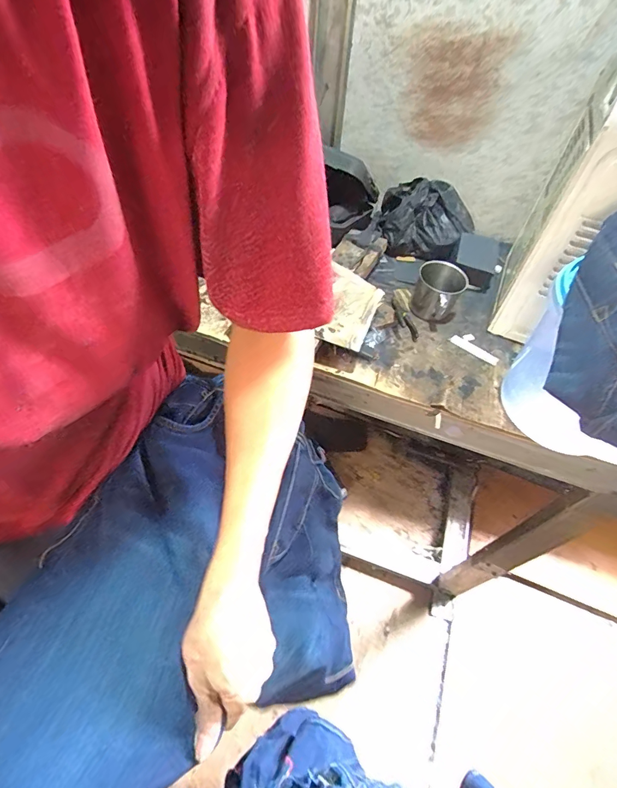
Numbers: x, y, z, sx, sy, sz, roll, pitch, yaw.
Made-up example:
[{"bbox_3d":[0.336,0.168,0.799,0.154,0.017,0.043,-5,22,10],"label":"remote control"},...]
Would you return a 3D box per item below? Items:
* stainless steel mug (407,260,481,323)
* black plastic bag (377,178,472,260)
[{"bbox_3d":[0.229,-0.173,0.679,0.092,0.073,0.087,3,51,-3],"label":"stainless steel mug"},{"bbox_3d":[0.234,-0.351,0.790,0.182,0.110,0.123,13,52,5],"label":"black plastic bag"}]

